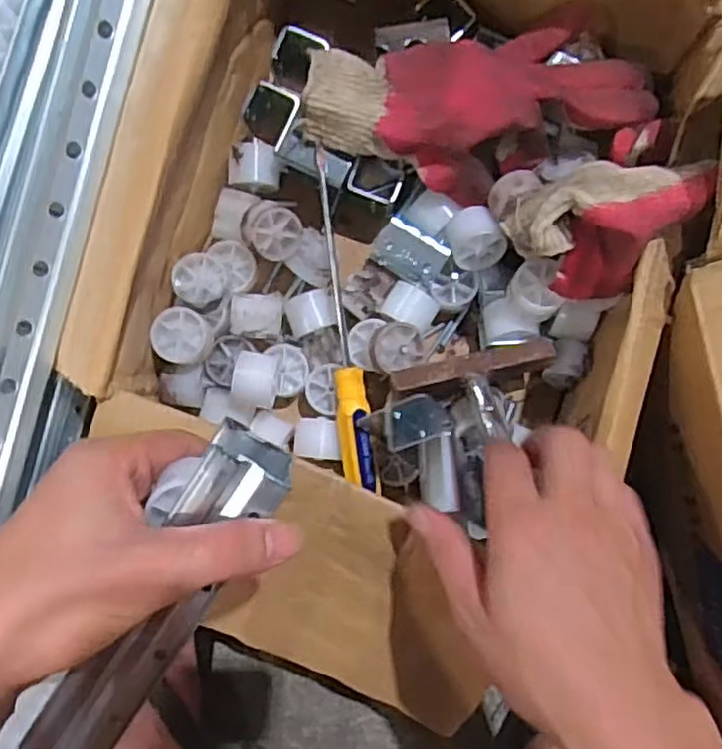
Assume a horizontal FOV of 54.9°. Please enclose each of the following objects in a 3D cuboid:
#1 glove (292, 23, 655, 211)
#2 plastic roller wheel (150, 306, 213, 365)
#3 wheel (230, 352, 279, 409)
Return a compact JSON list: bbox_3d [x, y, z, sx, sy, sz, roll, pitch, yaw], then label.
[{"bbox_3d":[0.072,-0.163,0.420,0.209,0.040,0.102,-9,89,0],"label":"glove"},{"bbox_3d":[-0.113,-0.024,0.441,0.032,0.023,0.034,0,89,0],"label":"plastic roller wheel"},{"bbox_3d":[-0.066,0.003,0.449,0.027,0.041,0.033,10,89,0],"label":"wheel"}]

